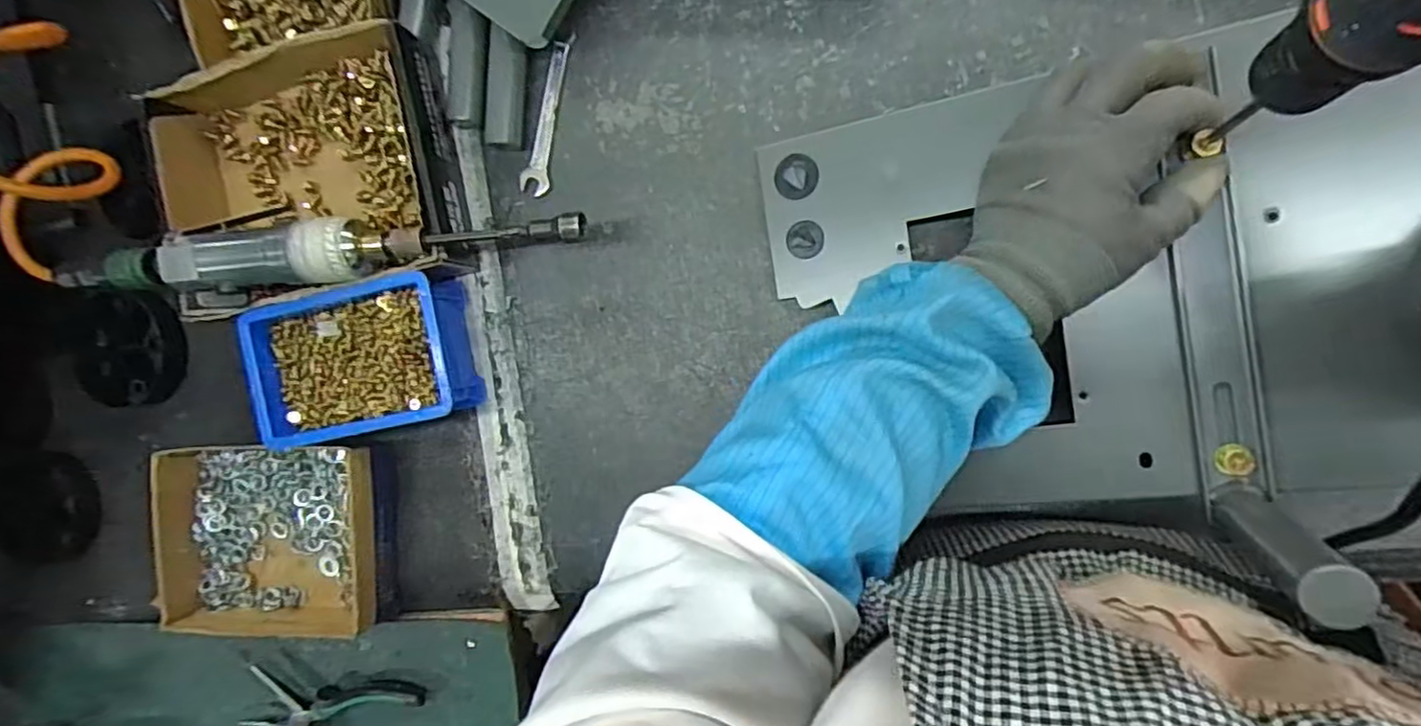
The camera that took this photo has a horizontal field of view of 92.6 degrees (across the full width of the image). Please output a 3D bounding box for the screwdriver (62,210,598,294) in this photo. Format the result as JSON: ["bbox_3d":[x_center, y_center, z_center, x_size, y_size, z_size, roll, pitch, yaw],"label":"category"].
[{"bbox_3d":[-0.266,-0.072,0.445,0.364,0.033,0.039,-4,93,11],"label":"screwdriver"}]

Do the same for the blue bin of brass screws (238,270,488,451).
[{"bbox_3d":[-0.245,-0.002,0.478,0.146,0.048,0.099,-12,92,10],"label":"blue bin of brass screws"}]

